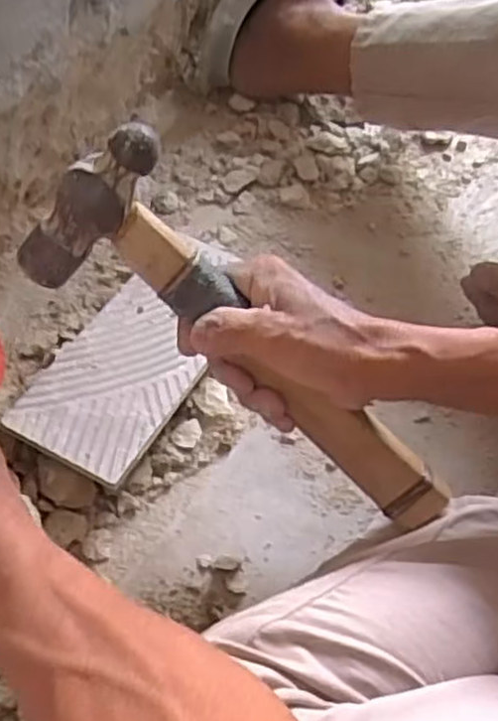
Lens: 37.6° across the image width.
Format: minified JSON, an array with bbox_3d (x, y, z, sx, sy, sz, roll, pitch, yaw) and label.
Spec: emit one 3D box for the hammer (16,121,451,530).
[{"bbox_3d":[0.014,-0.012,0.438,0.294,0.105,0.038,37,25,-11],"label":"hammer"}]

